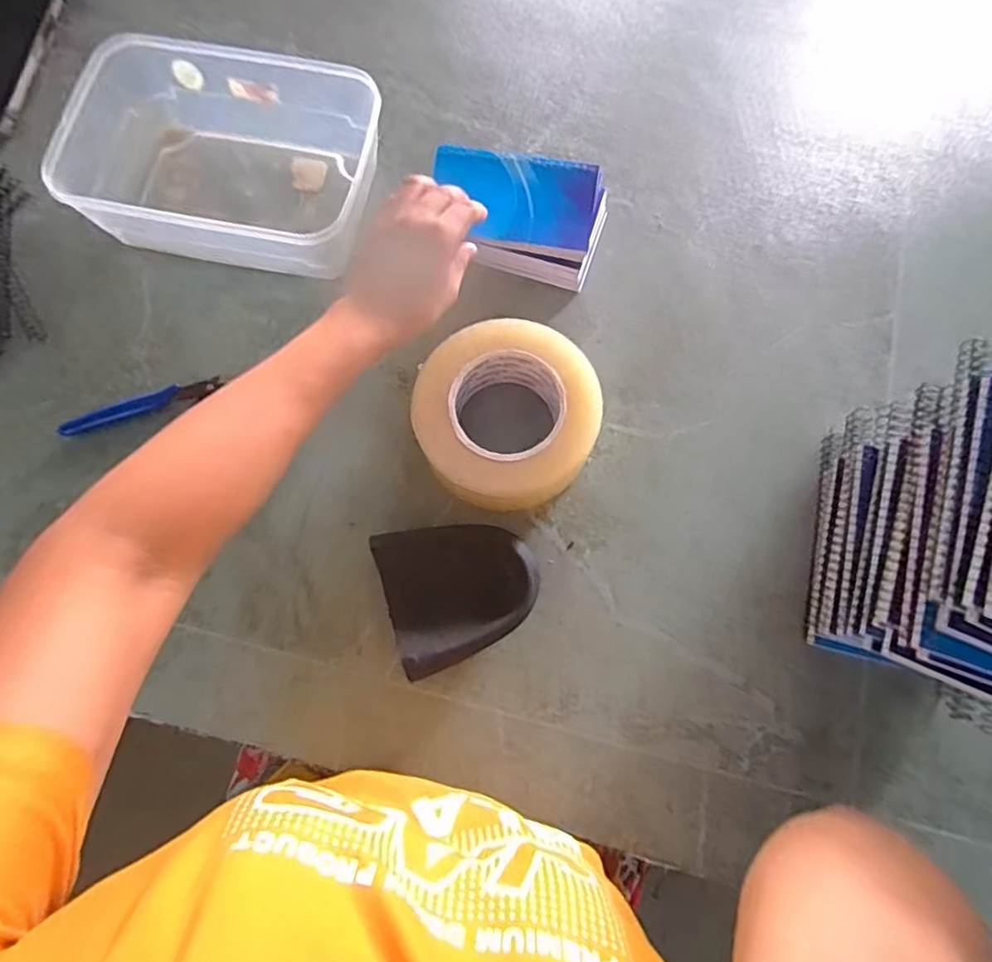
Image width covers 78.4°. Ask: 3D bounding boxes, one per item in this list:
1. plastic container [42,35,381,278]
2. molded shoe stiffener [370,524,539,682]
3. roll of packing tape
[{"bbox_3d":[-0.207,-0.252,0.483,0.226,0.070,0.153,11,74,4],"label":"plastic container"},{"bbox_3d":[-0.022,0.076,0.419,0.101,0.032,0.091,-15,74,-3],"label":"molded shoe stiffener"},{"bbox_3d":[0.006,-0.043,0.435,0.123,0.057,0.125,0,74,1],"label":"roll of packing tape"}]

